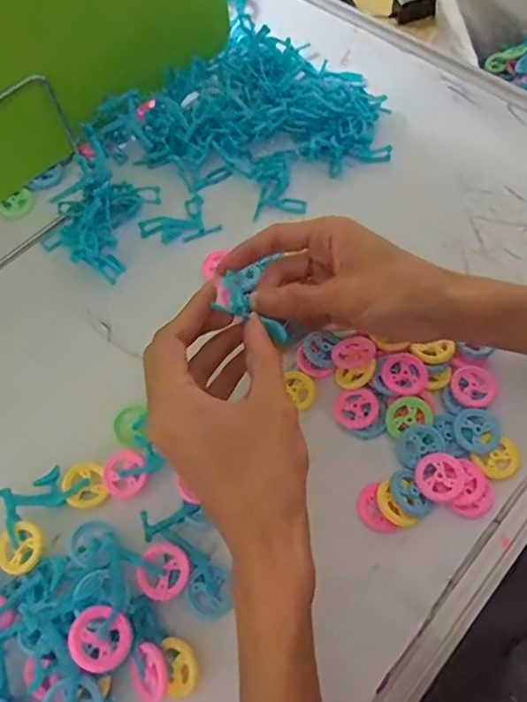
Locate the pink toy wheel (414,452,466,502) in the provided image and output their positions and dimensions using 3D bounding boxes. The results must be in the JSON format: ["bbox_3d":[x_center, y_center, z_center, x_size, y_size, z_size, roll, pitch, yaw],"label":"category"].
[{"bbox_3d":[0.109,0.078,0.333,0.029,0.006,0.028,-1,65,1],"label":"pink toy wheel"}]

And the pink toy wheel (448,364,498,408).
[{"bbox_3d":[0.142,0.023,0.362,0.031,0.005,0.029,-1,65,1],"label":"pink toy wheel"}]

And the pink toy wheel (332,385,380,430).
[{"bbox_3d":[0.062,0.038,0.361,0.029,0.004,0.030,-1,65,1],"label":"pink toy wheel"}]

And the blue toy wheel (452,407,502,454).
[{"bbox_3d":[0.139,0.052,0.350,0.030,0.007,0.030,-1,65,1],"label":"blue toy wheel"}]

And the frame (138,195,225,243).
[{"bbox_3d":[-0.070,-0.103,0.441,0.058,0.008,0.041,-28,67,-11],"label":"frame"}]

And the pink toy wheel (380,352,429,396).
[{"bbox_3d":[0.093,0.015,0.355,0.028,0.006,0.029,-1,65,1],"label":"pink toy wheel"}]

